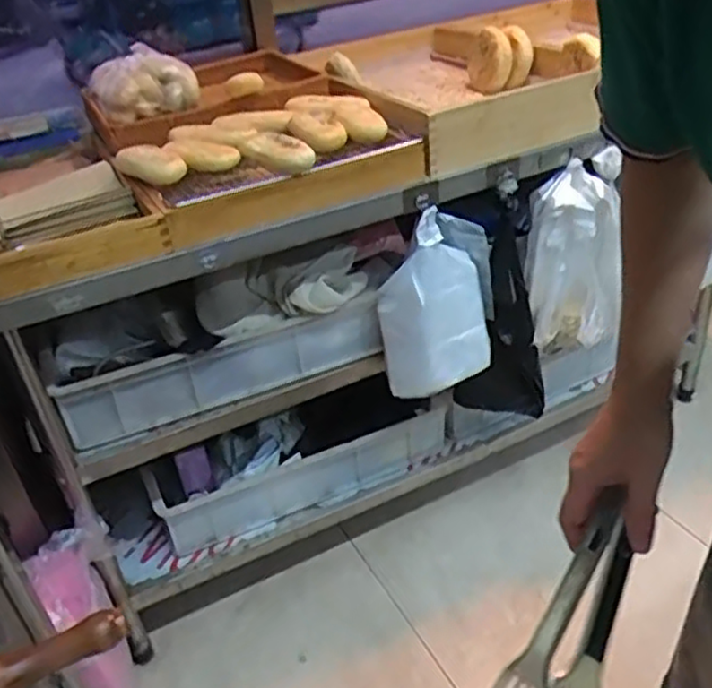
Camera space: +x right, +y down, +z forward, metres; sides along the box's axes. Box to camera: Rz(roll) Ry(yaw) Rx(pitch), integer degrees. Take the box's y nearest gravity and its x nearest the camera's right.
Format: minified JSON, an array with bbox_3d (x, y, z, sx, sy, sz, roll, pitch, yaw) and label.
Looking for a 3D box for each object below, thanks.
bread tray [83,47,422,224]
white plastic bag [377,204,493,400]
[{"bbox_3d":[-0.205,-0.373,1.159,0.426,0.110,0.498,-20,35,-20],"label":"bread tray"},{"bbox_3d":[0.139,-0.067,1.171,0.205,0.298,0.039,-7,19,-32],"label":"white plastic bag"}]

